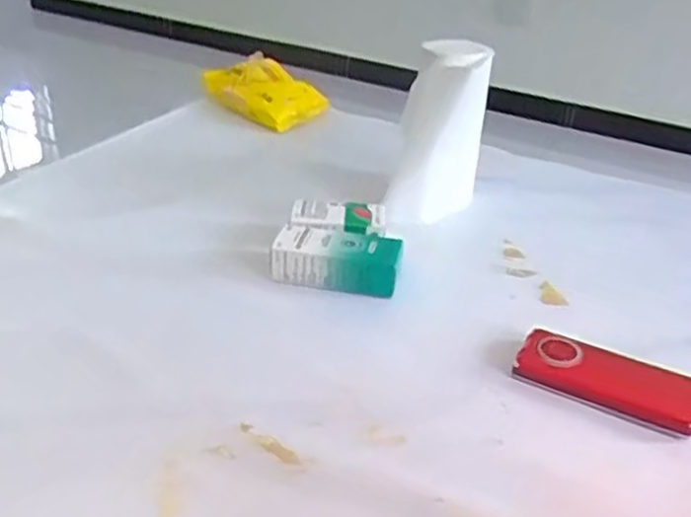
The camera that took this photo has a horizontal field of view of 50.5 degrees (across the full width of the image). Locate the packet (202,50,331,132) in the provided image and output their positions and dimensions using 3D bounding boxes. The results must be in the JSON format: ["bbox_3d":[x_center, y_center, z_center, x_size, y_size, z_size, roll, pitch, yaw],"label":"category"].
[{"bbox_3d":[-0.094,-0.197,0.857,0.063,0.042,0.162,-23,41,-37],"label":"packet"}]

